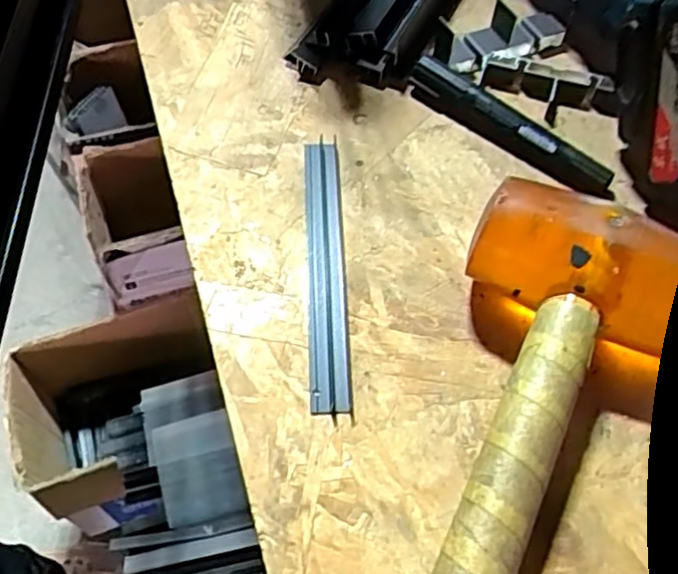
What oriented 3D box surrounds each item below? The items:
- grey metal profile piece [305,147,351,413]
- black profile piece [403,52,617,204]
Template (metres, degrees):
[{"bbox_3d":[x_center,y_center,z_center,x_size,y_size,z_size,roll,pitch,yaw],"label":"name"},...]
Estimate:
[{"bbox_3d":[-0.007,-0.013,0.353,0.018,0.004,0.169,-1,58,-3],"label":"grey metal profile piece"},{"bbox_3d":[0.101,-0.096,0.397,0.139,0.019,0.019,40,65,21],"label":"black profile piece"}]

